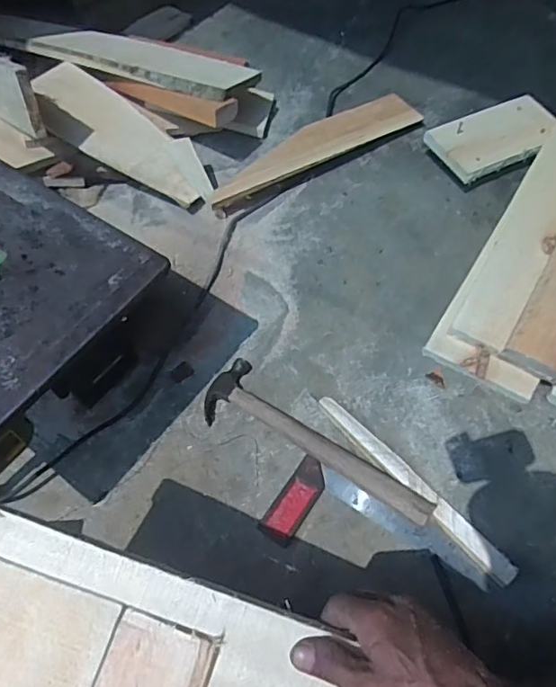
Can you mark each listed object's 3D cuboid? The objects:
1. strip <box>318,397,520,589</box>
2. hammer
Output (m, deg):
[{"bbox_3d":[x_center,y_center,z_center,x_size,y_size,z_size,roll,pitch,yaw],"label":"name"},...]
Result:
[{"bbox_3d":[0.160,0.168,0.649,0.027,0.017,0.293,-37,66,-18],"label":"strip"},{"bbox_3d":[0.035,0.132,0.670,0.319,0.060,0.093,38,64,20],"label":"hammer"}]

